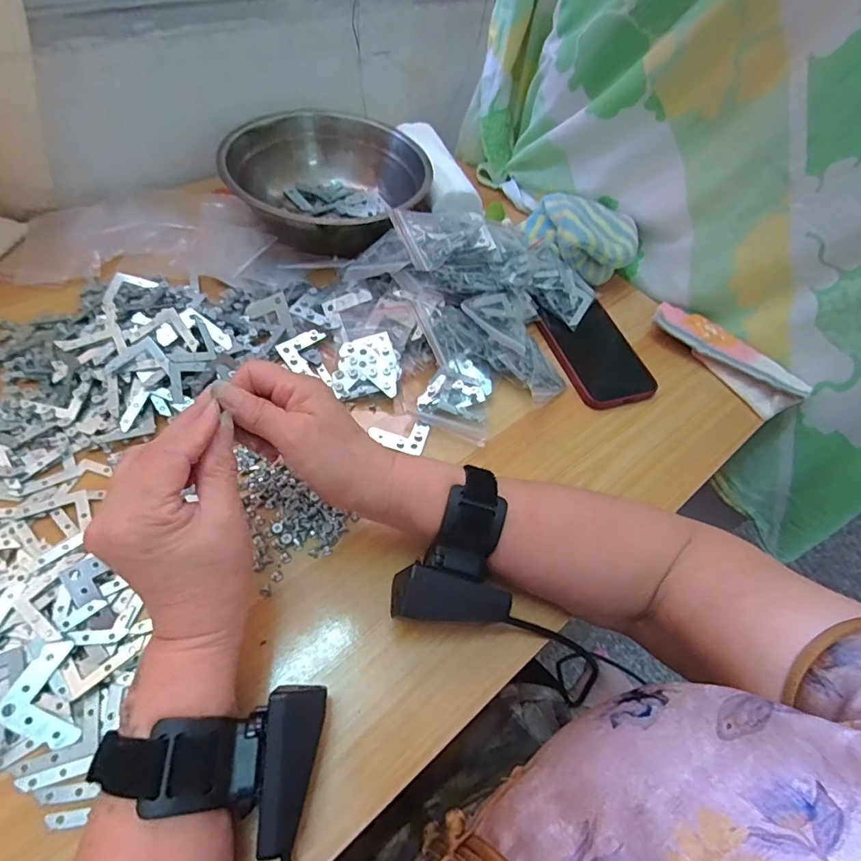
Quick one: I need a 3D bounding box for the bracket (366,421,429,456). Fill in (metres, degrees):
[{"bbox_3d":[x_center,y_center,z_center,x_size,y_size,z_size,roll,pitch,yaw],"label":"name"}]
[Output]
[{"bbox_3d":[-0.025,0.001,0.400,0.045,0.004,0.031,18,55,5],"label":"bracket"}]

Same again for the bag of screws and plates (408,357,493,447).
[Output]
[{"bbox_3d":[0.029,-0.031,0.416,0.063,0.017,0.073,26,56,10],"label":"bag of screws and plates"}]

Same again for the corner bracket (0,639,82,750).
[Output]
[{"bbox_3d":[-0.206,0.146,0.272,0.044,0.004,0.044,29,61,-1],"label":"corner bracket"}]

